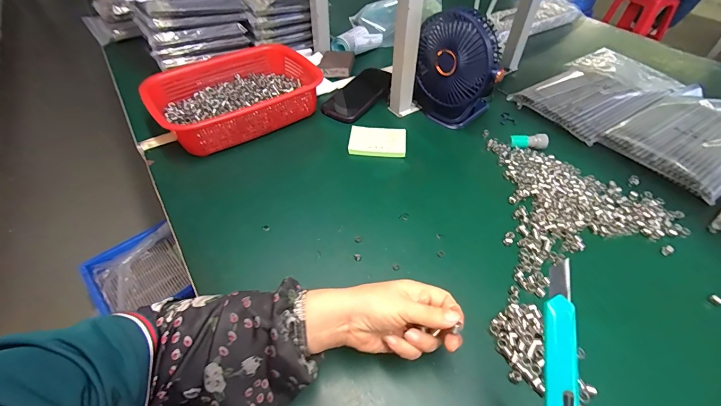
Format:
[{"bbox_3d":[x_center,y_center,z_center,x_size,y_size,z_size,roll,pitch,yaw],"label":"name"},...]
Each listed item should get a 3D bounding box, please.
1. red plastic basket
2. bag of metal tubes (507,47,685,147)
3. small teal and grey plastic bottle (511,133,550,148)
[{"bbox_3d":[-0.220,-0.198,0.624,0.280,0.074,0.205,-27,53,-24],"label":"red plastic basket"},{"bbox_3d":[0.478,-0.234,0.686,0.304,0.026,0.182,-26,53,-23],"label":"bag of metal tubes"},{"bbox_3d":[0.287,-0.105,0.578,0.062,0.021,0.020,1,47,0],"label":"small teal and grey plastic bottle"}]

